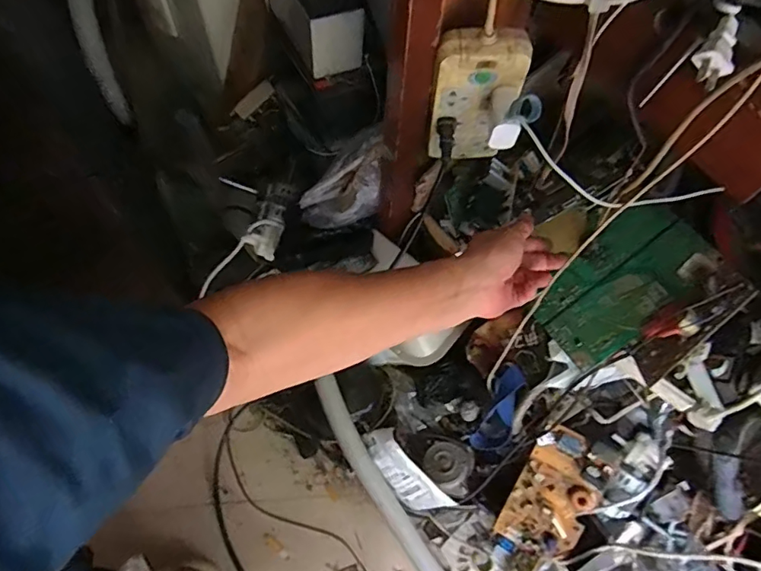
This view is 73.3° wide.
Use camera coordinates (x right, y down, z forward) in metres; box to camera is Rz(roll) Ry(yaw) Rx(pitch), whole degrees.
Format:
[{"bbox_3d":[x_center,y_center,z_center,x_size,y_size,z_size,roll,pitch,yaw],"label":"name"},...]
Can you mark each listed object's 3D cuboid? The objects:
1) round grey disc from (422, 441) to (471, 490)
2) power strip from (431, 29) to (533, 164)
[{"bbox_3d":[0.112,0.295,0.846,0.073,0.021,0.073,-10,45,10],"label":"round grey disc"},{"bbox_3d":[0.094,-0.187,0.541,0.084,0.169,0.031,-3,65,-5],"label":"power strip"}]

